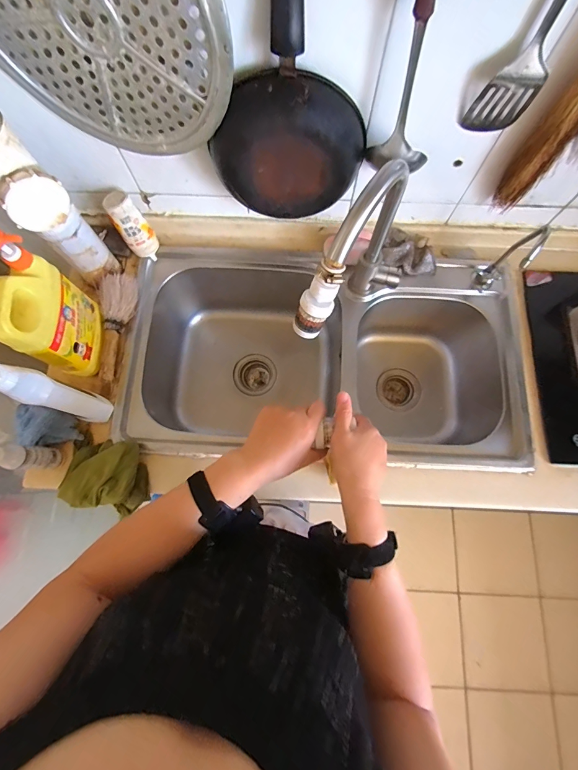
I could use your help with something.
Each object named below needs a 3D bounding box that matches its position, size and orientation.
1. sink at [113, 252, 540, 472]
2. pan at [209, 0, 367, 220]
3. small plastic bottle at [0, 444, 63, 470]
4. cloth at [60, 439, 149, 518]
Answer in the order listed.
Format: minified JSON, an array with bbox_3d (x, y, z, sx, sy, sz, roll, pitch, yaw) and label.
[{"bbox_3d":[0.075,-0.051,0.821,0.784,0.271,0.448,3,75,1],"label":"sink"},{"bbox_3d":[-0.003,-0.375,0.448,0.227,0.372,0.064,-3,75,-1],"label":"pan"},{"bbox_3d":[-0.419,0.116,0.558,0.031,0.141,0.036,7,75,2],"label":"small plastic bottle"},{"bbox_3d":[-0.320,0.156,0.607,0.140,0.050,0.112,3,75,1],"label":"cloth"}]

